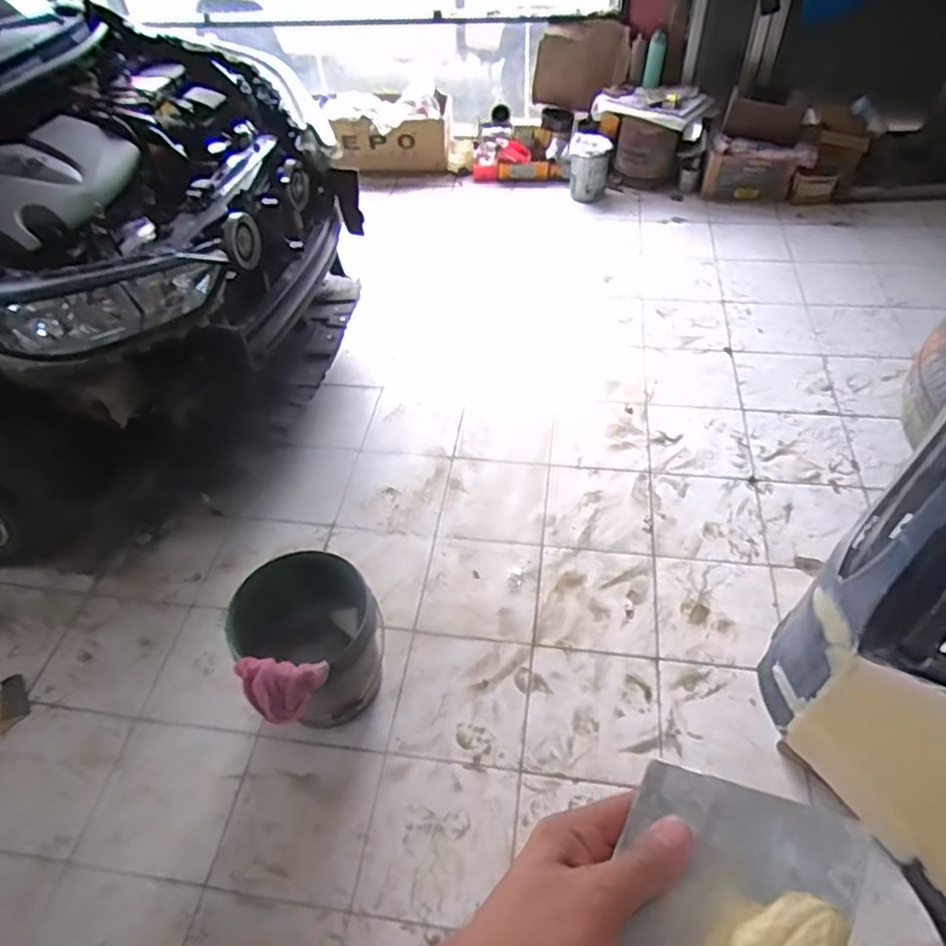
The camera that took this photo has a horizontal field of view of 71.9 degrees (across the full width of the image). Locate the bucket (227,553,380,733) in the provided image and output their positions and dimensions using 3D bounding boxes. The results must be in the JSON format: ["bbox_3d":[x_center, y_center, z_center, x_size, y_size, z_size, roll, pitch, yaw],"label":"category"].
[{"bbox_3d":[-0.334,0.374,1.458,0.284,0.322,0.279,29,56,26],"label":"bucket"}]

